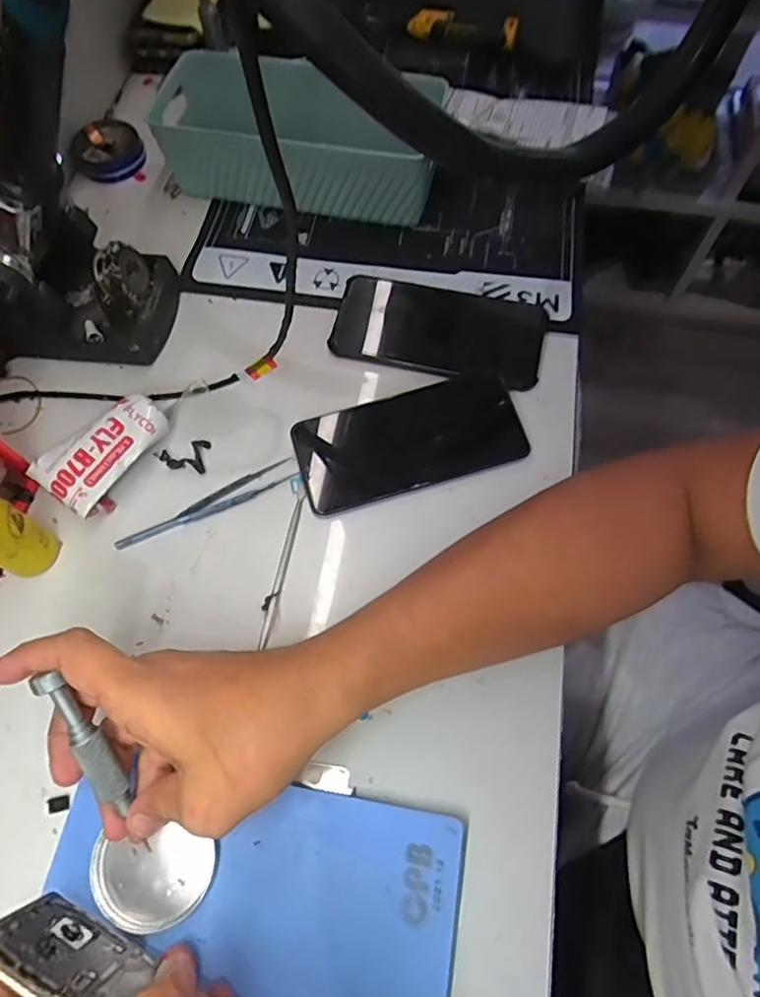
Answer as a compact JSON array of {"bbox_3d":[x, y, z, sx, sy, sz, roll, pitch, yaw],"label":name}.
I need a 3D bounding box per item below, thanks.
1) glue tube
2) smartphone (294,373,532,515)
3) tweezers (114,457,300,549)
[{"bbox_3d":[-0.189,-0.045,0.425,0.060,0.031,0.121,33,71,16],"label":"glue tube"},{"bbox_3d":[0.024,-0.042,0.421,0.163,0.013,0.073,-18,66,-6],"label":"smartphone"},{"bbox_3d":[-0.123,0.004,0.414,0.132,0.004,0.020,-26,67,-9],"label":"tweezers"}]

